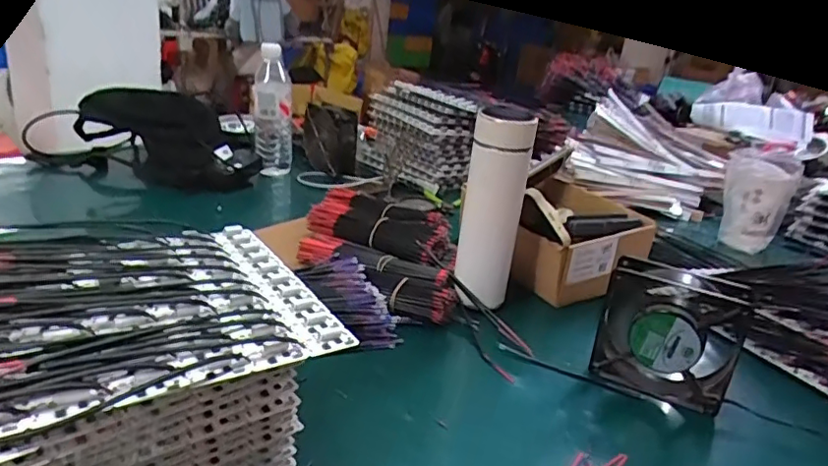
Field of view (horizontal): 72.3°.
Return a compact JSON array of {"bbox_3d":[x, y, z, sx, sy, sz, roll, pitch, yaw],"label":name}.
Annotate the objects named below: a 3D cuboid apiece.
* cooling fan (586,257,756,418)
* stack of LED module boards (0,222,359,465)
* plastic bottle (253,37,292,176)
[{"bbox_3d":[0.247,0.099,0.552,0.121,0.124,0.046,17,24,24],"label":"cooling fan"},{"bbox_3d":[-0.198,0.116,0.354,0.270,0.135,0.156,-11,28,-38],"label":"stack of LED module boards"},{"bbox_3d":[-0.251,-0.216,1.007,0.066,0.223,0.053,-1,23,-20],"label":"plastic bottle"}]

